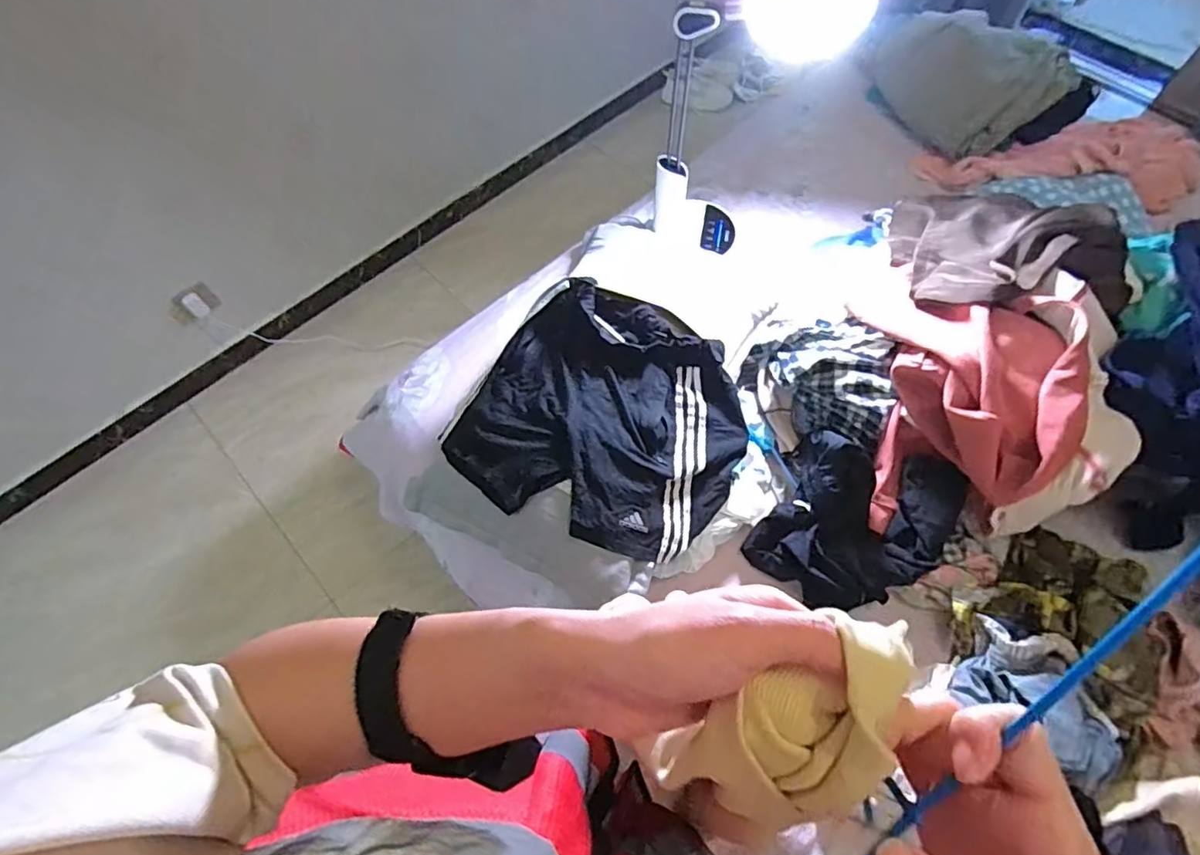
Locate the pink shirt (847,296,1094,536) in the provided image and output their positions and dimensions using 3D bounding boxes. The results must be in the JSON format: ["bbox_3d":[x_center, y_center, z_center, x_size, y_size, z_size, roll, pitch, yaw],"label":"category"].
[{"bbox_3d":[0.547,-0.051,0.888,0.247,0.228,0.350,5,64,4],"label":"pink shirt"}]

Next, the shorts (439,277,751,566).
[{"bbox_3d":[0.008,-0.017,0.967,0.449,0.121,0.411,29,68,15],"label":"shorts"}]

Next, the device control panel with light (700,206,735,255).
[{"bbox_3d":[0.260,-0.433,1.283,0.068,0.010,0.140,10,64,6],"label":"device control panel with light"}]

